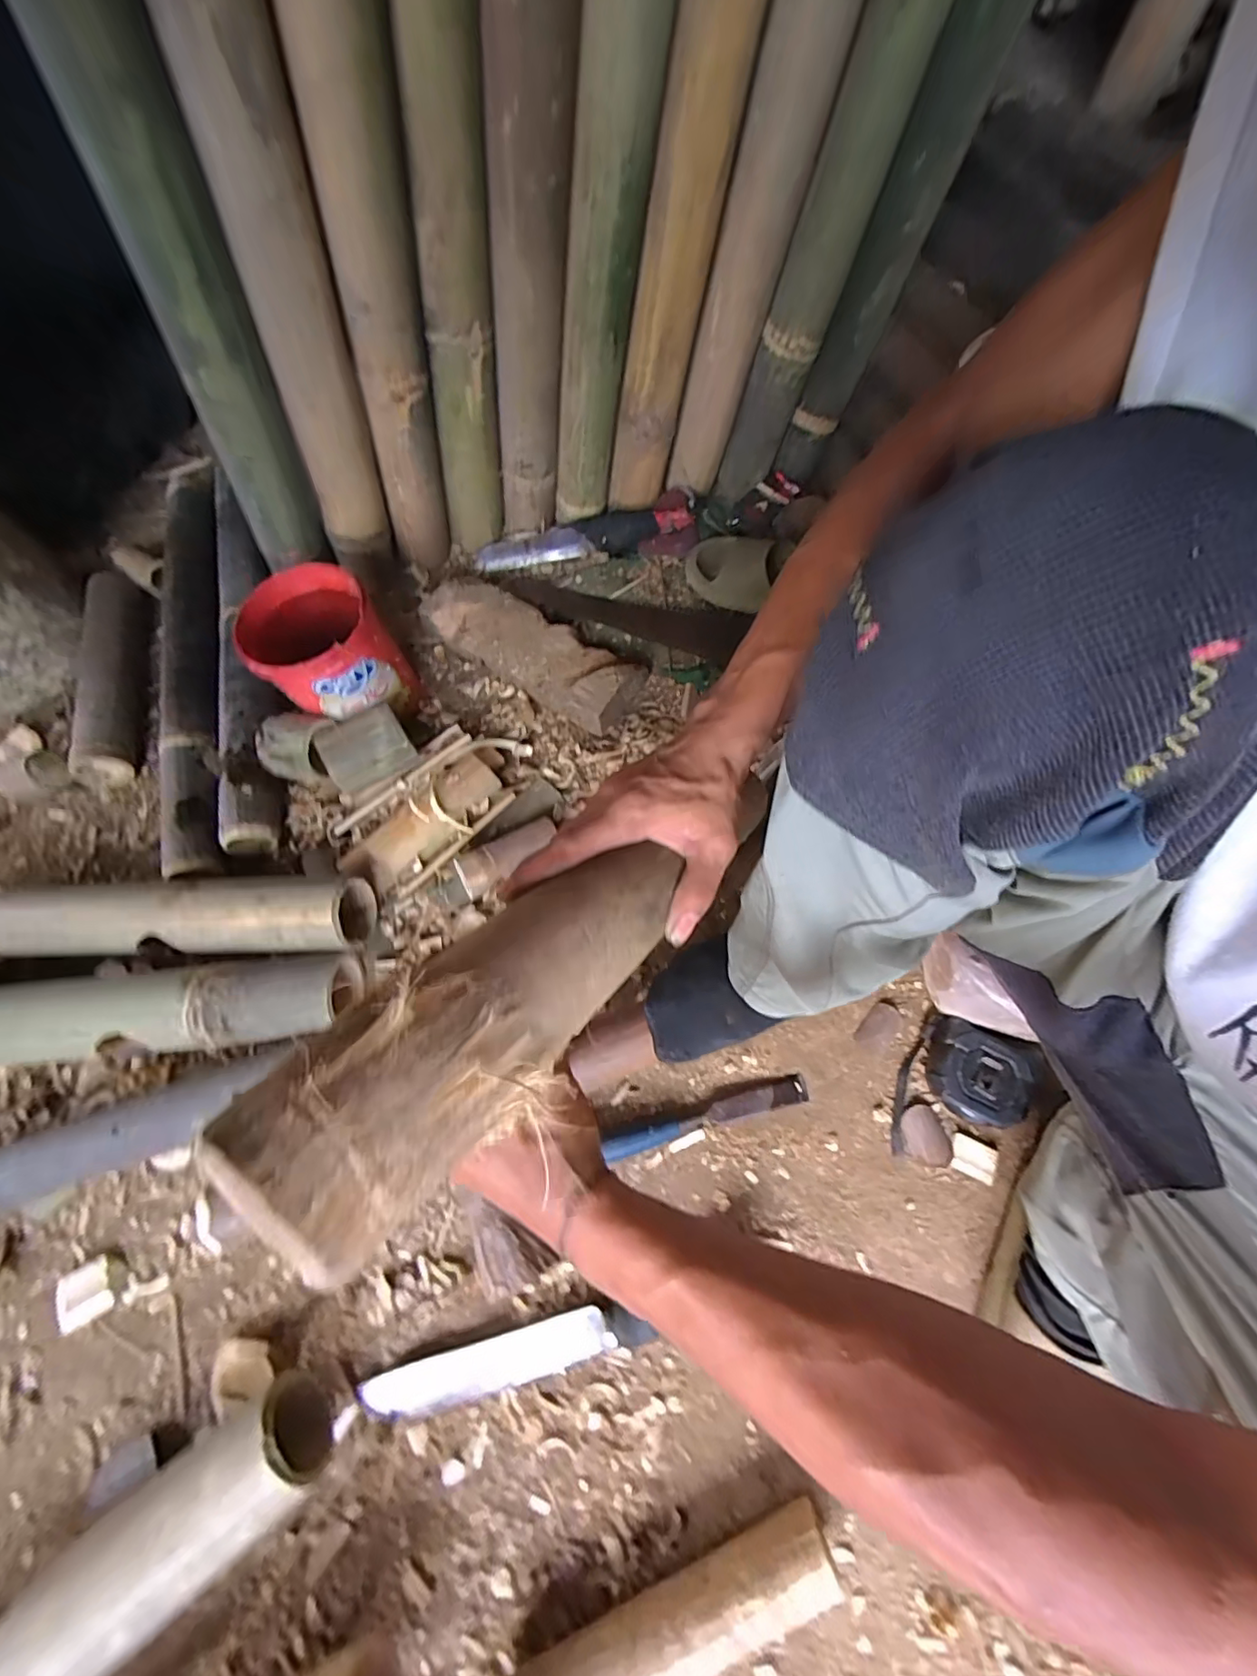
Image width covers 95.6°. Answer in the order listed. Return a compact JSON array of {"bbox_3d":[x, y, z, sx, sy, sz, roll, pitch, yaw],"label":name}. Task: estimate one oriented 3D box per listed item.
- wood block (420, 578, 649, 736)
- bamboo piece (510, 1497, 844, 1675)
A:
[{"bbox_3d":[-0.122,-0.243,0.734,0.288,0.062,0.101,32,73,15],"label":"wood block"},{"bbox_3d":[0.030,0.554,0.401,0.242,0.051,0.047,-24,68,-6],"label":"bamboo piece"}]

